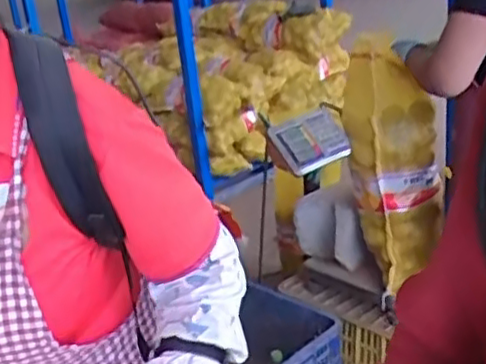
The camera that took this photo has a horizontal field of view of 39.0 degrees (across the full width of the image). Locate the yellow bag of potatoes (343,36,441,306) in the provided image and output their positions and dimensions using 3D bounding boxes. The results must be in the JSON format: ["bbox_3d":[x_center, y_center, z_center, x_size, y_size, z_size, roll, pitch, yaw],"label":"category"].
[{"bbox_3d":[0.396,-0.051,1.824,0.224,0.658,0.166,2,23,20],"label":"yellow bag of potatoes"}]

